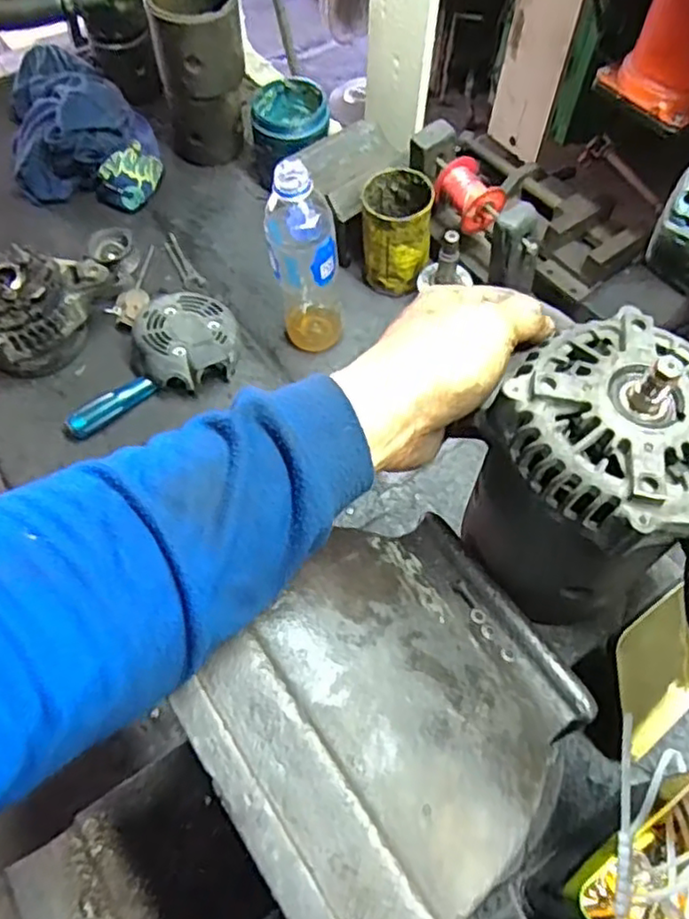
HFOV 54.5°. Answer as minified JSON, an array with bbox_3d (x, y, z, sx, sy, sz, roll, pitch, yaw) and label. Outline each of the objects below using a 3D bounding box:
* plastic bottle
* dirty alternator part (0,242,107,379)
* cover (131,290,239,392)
[{"bbox_3d":[-0.039,-0.194,0.649,0.070,0.211,0.076,-8,61,-7],"label":"plastic bottle"},{"bbox_3d":[-0.330,-0.162,0.709,0.108,0.093,0.164,31,64,15],"label":"dirty alternator part"},{"bbox_3d":[-0.169,-0.127,0.711,0.114,0.038,0.127,-2,61,-3],"label":"cover"}]

